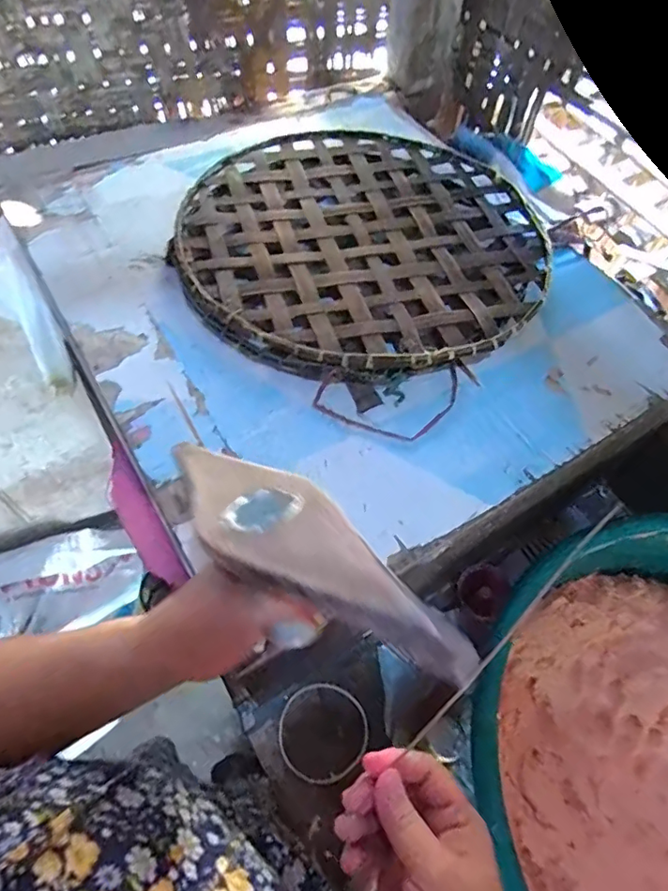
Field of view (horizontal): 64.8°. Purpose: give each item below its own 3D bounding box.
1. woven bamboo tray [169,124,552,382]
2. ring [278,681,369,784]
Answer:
[{"bbox_3d":[0.029,-0.229,0.565,0.367,0.024,0.393,2,57,-3],"label":"woven bamboo tray"},{"bbox_3d":[-0.012,0.292,0.537,0.090,0.004,0.089,1,66,-2],"label":"ring"}]

